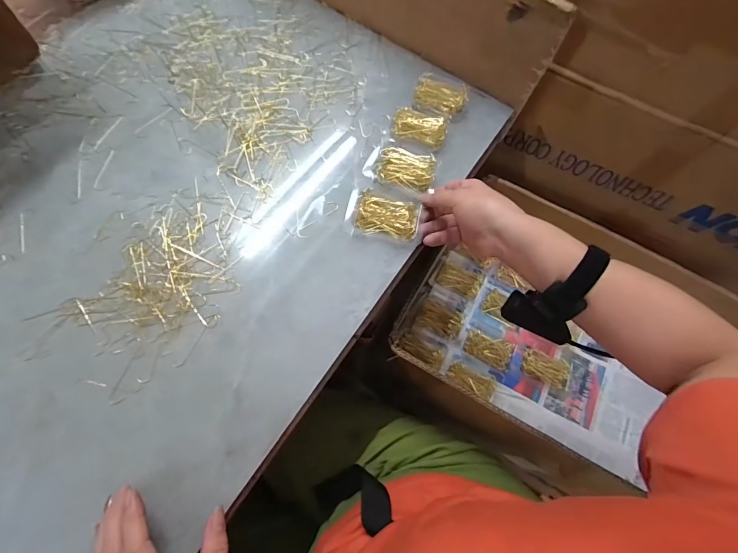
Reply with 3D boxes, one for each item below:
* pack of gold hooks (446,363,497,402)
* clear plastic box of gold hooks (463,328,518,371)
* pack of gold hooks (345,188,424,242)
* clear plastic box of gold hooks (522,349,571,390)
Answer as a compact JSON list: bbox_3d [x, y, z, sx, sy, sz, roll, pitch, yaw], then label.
[{"bbox_3d":[0.159,0.162,0.583,0.078,0.016,0.038,26,68,6],"label":"pack of gold hooks"},{"bbox_3d":[0.194,0.118,0.606,0.078,0.019,0.049,25,68,5],"label":"clear plastic box of gold hooks"},{"bbox_3d":[0.017,-0.074,0.447,0.086,0.015,0.058,9,67,1],"label":"pack of gold hooks"},{"bbox_3d":[0.276,0.144,0.584,0.075,0.015,0.040,21,68,4],"label":"clear plastic box of gold hooks"}]

